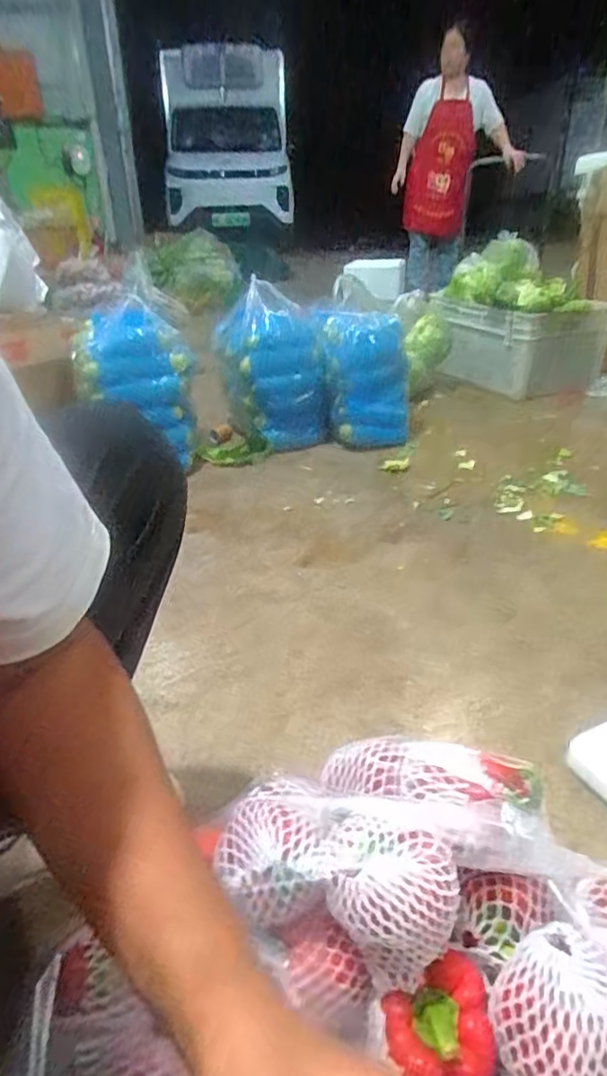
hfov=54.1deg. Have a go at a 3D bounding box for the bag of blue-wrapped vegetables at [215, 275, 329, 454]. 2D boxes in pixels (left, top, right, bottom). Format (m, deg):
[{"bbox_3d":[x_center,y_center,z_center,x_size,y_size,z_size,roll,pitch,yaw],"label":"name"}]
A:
[{"bbox_3d":[-0.074,-0.443,1.653,0.242,0.440,0.178,-17,32,-26],"label":"bag of blue-wrapped vegetables"}]

